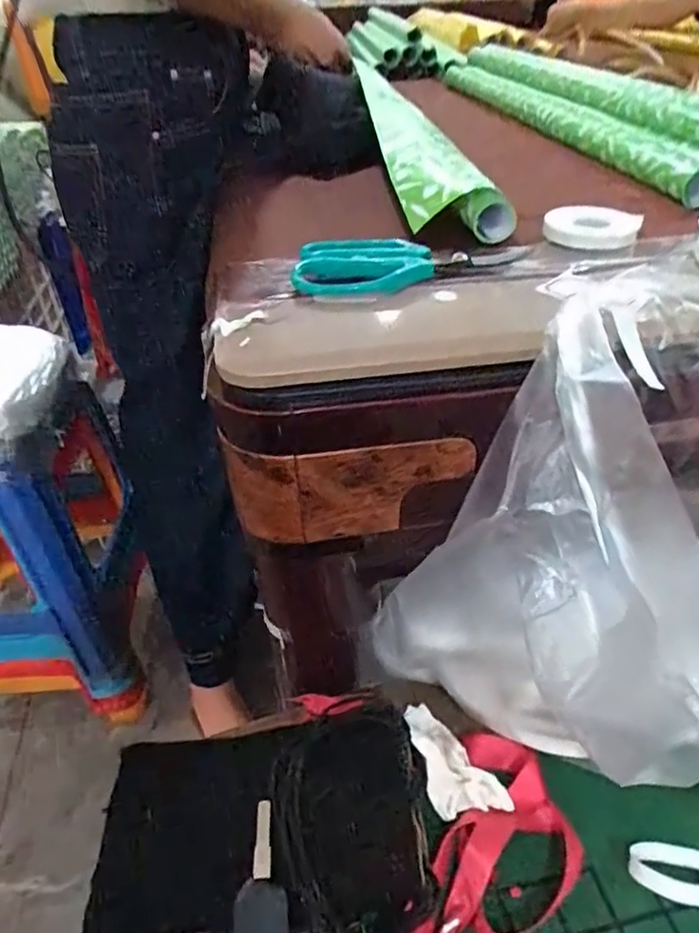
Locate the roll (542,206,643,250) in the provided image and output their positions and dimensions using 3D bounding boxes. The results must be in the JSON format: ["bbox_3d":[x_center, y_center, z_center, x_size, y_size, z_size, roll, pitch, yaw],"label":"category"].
[{"bbox_3d":[0.163,-0.163,0.415,0.061,0.015,0.058,12,41,17],"label":"roll"}]

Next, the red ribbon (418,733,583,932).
[{"bbox_3d":[0.092,0.227,0.359,0.078,0.018,0.136,13,41,19],"label":"red ribbon"}]

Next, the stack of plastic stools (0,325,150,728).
[{"bbox_3d":[-0.504,0.093,0.895,0.323,0.526,0.291,-3,39,0],"label":"stack of plastic stools"}]

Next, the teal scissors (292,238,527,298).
[{"bbox_3d":[0.036,-0.121,0.372,0.137,0.012,0.045,-3,60,-7],"label":"teal scissors"}]

